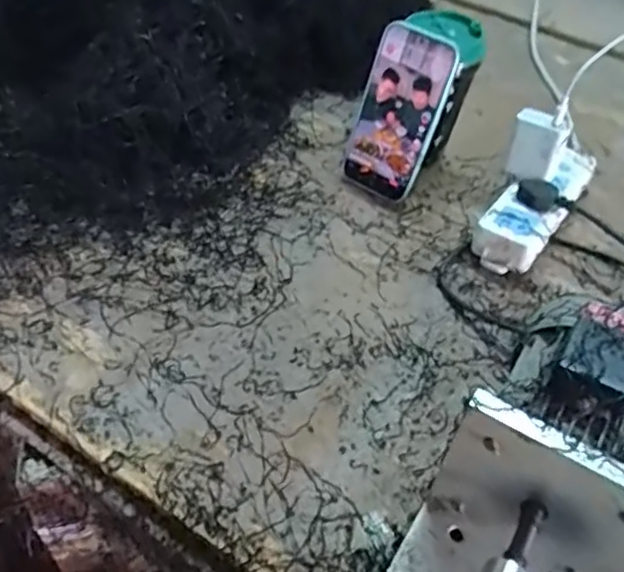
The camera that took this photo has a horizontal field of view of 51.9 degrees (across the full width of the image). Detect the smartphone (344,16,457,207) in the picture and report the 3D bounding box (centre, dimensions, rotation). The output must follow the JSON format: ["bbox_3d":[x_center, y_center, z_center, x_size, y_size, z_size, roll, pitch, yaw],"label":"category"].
[{"bbox_3d":[0.083,-0.164,0.617,0.075,0.155,0.012,30,32,17],"label":"smartphone"}]

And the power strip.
[{"bbox_3d":[0.224,-0.080,0.631,0.057,0.042,0.191,32,51,22],"label":"power strip"}]

